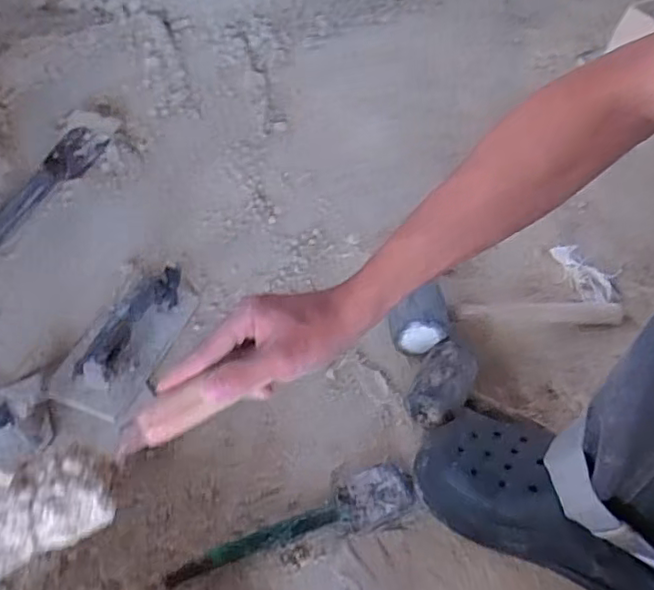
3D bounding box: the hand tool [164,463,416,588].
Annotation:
[{"bbox_3d":[-0.027,0.218,0.589,0.244,0.021,0.054,-19,58,-15],"label":"hand tool"}]

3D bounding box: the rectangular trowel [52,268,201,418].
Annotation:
[{"bbox_3d":[-0.220,0.033,0.689,0.089,0.073,0.200,17,56,9],"label":"rectangular trowel"}]

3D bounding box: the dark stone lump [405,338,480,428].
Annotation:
[{"bbox_3d":[0.125,0.100,0.684,0.059,0.057,0.097,29,58,16],"label":"dark stone lump"}]

